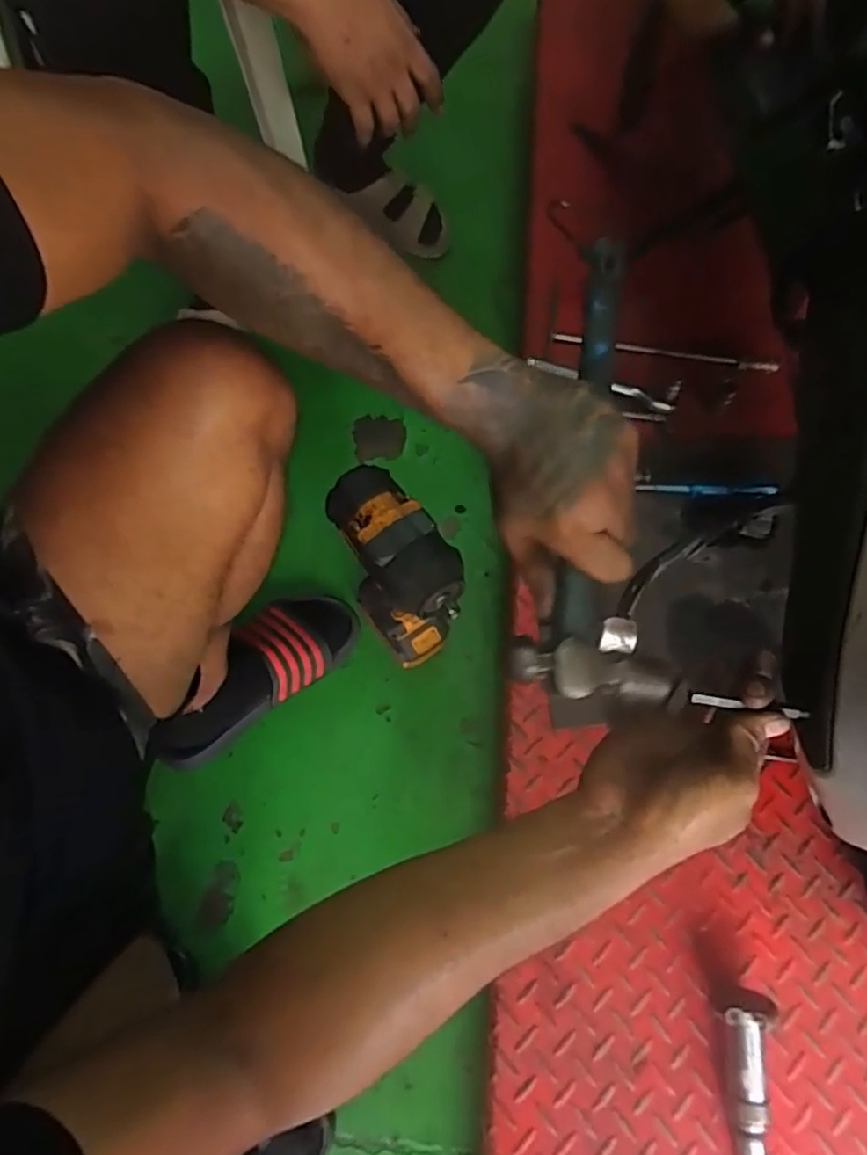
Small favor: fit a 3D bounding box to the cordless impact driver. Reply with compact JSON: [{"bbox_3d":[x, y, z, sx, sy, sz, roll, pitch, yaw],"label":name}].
[{"bbox_3d":[-0.038,0.009,0.687,0.077,0.263,0.164,-31,72,-13],"label":"cordless impact driver"}]

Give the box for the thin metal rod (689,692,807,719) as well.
[{"bbox_3d":[0.183,0.074,0.357,0.069,0.009,0.005,10,68,-2],"label":"thin metal rod"}]

